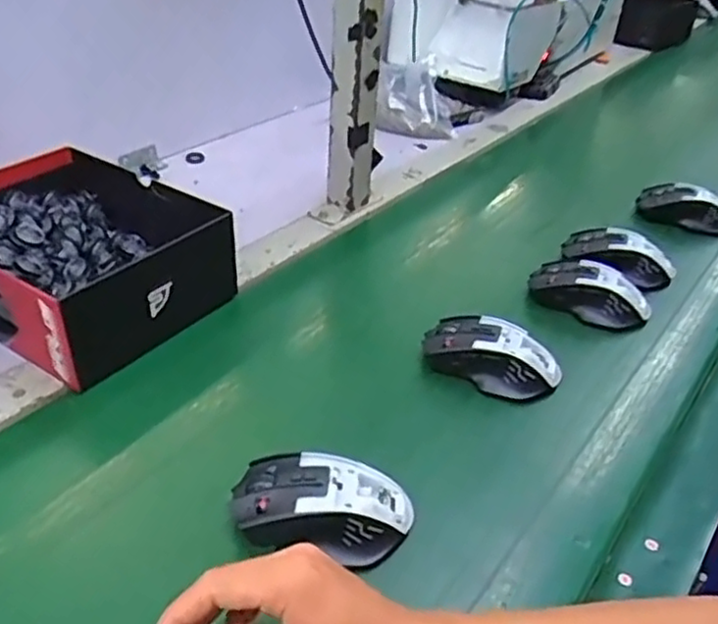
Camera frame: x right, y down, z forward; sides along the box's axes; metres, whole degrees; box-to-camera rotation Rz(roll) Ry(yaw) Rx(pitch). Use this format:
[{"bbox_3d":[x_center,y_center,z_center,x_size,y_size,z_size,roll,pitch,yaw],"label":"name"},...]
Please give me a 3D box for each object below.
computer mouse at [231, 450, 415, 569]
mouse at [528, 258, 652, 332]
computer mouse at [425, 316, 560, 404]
[{"bbox_3d":[-0.023,0.122,0.454,0.113,0.031,0.060,9,36,5],"label":"computer mouse"},{"bbox_3d":[0.228,-0.021,0.686,0.116,0.041,0.060,20,39,20],"label":"mouse"},{"bbox_3d":[0.113,0.035,0.594,0.113,0.038,0.060,15,37,13],"label":"computer mouse"}]

